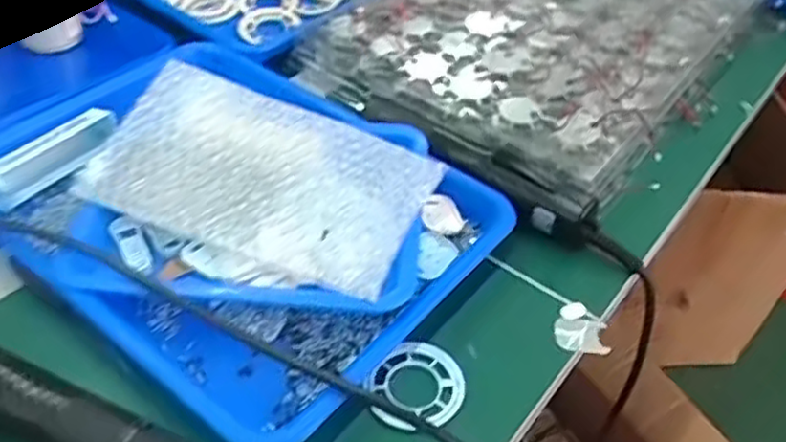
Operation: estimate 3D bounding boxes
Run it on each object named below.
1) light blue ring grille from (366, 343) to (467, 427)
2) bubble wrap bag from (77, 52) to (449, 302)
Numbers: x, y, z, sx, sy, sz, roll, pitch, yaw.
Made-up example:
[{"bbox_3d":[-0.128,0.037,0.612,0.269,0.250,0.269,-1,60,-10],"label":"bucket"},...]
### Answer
[{"bbox_3d":[0.014,0.095,0.428,0.056,0.008,0.054,2,43,-2],"label":"light blue ring grille"},{"bbox_3d":[-0.086,-0.033,0.478,0.214,0.028,0.119,20,46,14],"label":"bubble wrap bag"}]

